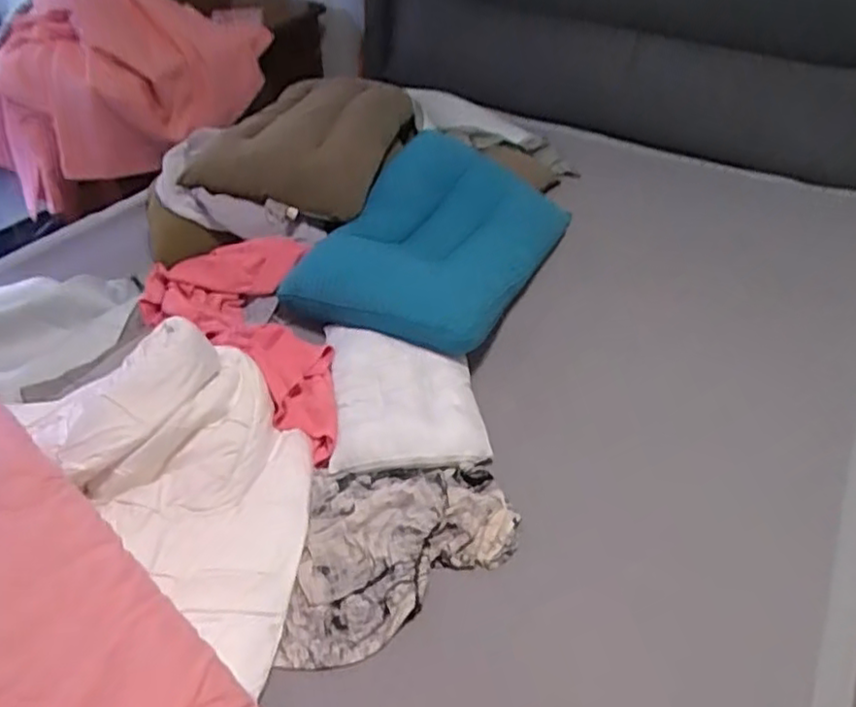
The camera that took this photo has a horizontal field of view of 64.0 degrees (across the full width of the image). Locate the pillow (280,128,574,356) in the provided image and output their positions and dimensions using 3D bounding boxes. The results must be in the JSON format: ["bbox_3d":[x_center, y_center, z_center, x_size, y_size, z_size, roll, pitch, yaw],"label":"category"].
[{"bbox_3d":[0.026,-0.284,1.492,0.433,0.181,0.660,17,43,18],"label":"pillow"}]

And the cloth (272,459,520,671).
[{"bbox_3d":[-0.033,0.292,0.999,0.323,0.032,0.305,-1,40,-2],"label":"cloth"}]

